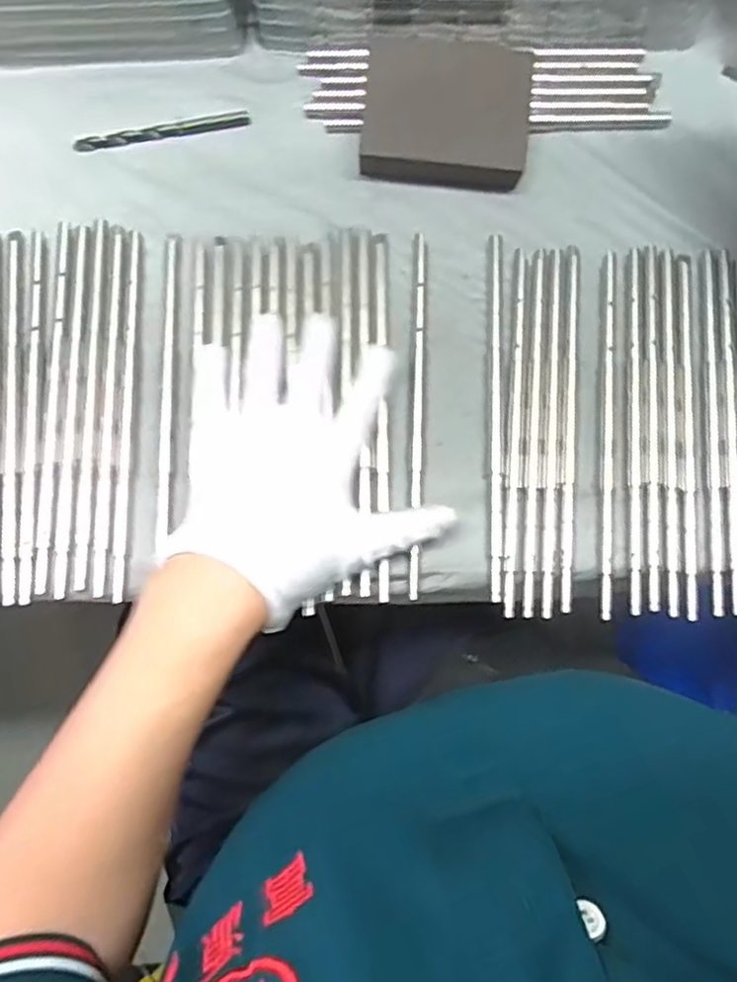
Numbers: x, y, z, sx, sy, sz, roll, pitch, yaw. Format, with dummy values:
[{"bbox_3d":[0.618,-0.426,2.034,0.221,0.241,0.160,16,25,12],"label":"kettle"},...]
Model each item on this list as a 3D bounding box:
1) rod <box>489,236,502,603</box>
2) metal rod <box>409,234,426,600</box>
[{"bbox_3d":[0.071,-0.046,0.367,0.006,0.004,0.209,3,77,-1],"label":"rod"},{"bbox_3d":[0.028,-0.047,0.365,0.007,0.004,0.208,2,77,-1],"label":"metal rod"}]

